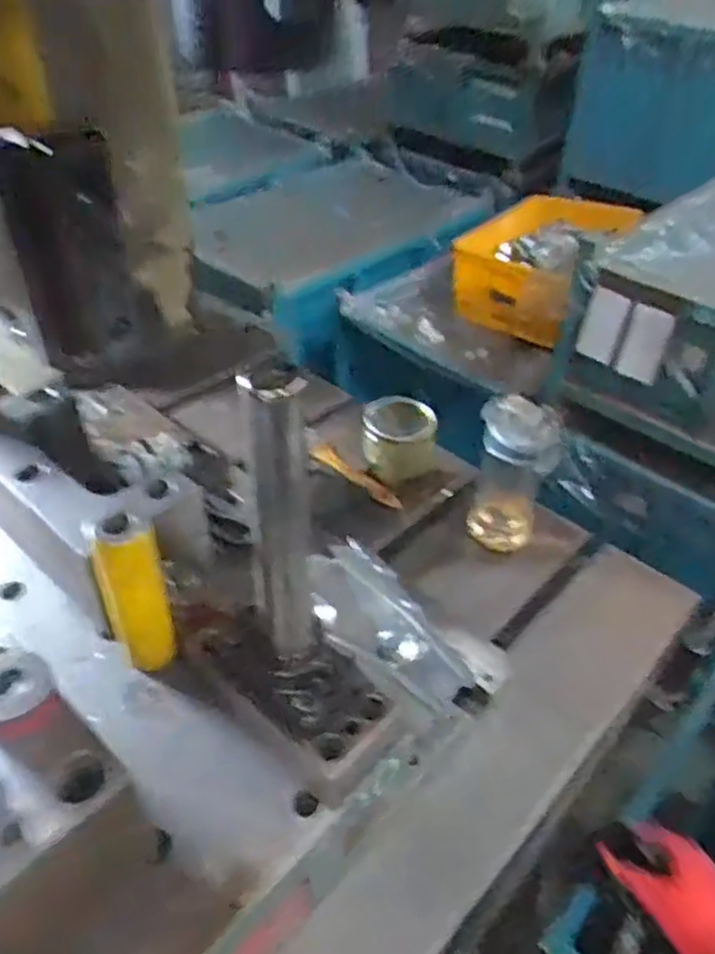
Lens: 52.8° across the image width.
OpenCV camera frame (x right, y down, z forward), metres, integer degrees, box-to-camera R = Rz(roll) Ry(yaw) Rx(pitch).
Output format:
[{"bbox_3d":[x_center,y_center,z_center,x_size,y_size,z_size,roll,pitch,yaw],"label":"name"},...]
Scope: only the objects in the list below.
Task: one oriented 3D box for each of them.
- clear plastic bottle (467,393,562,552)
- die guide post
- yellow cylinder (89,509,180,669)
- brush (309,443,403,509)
[{"bbox_3d":[0.172,-0.001,0.810,0.083,0.183,0.081,17,43,14],"label":"clear plastic bottle"},{"bbox_3d":[-0.042,0.028,0.406,0.026,0.205,0.031,-31,52,-33],"label":"die guide post"},{"bbox_3d":[-0.162,0.087,0.528,0.045,0.138,0.040,-14,45,-19],"label":"yellow cylinder"},{"bbox_3d":[0.000,-0.003,0.854,0.126,0.021,0.023,35,49,13],"label":"brush"}]

